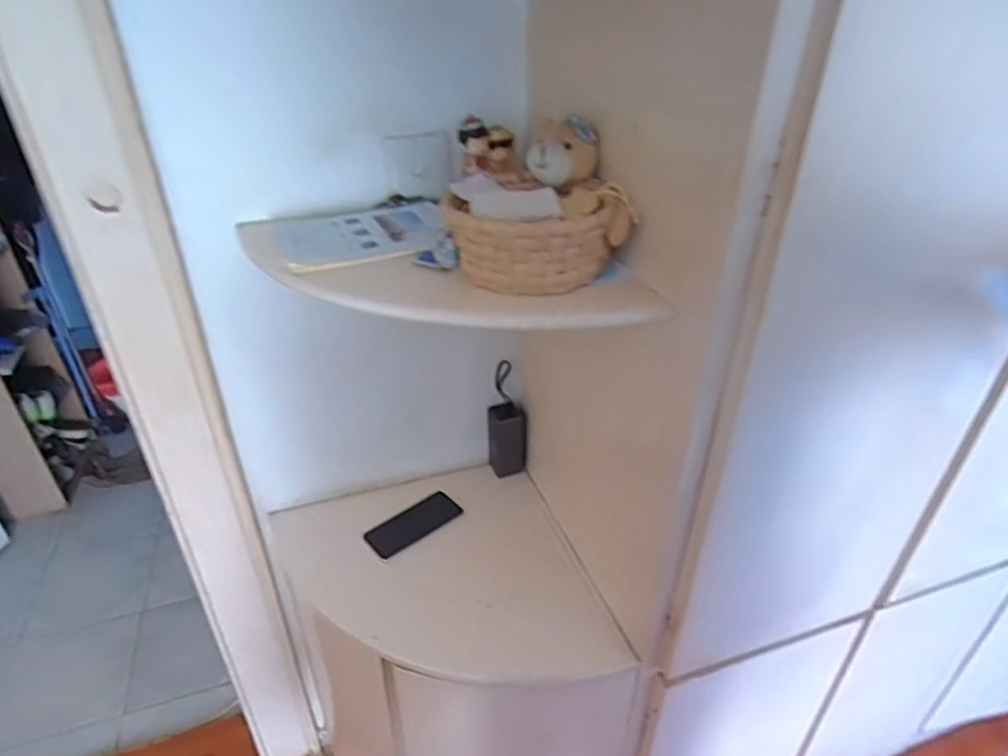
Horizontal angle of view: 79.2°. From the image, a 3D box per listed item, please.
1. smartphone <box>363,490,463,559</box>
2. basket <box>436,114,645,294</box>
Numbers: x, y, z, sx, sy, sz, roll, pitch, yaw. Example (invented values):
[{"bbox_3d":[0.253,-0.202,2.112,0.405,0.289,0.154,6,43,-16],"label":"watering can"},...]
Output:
[{"bbox_3d":[-0.148,0.238,1.002,0.160,0.008,0.078,-24,40,-33],"label":"smartphone"},{"bbox_3d":[0.030,-0.156,0.641,0.177,0.077,0.171,-5,33,-9],"label":"basket"}]

